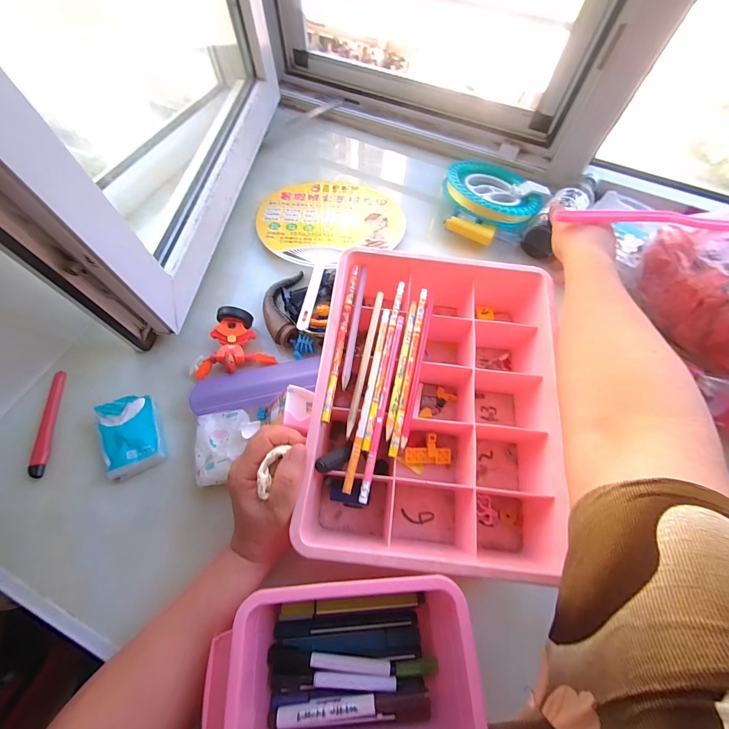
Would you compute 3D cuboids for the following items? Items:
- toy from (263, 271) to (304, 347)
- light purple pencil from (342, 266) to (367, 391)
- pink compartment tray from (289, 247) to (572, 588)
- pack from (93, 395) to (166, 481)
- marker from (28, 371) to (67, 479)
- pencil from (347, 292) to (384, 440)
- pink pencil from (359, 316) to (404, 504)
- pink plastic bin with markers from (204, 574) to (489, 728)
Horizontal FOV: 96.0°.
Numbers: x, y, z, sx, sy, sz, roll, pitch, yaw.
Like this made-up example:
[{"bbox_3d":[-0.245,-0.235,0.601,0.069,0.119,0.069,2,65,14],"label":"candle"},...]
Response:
[{"bbox_3d":[-0.106,-0.075,0.431,0.047,0.020,0.118,-5,54,-3],"label":"toy"},{"bbox_3d":[-0.009,-0.046,0.344,0.008,0.011,0.153,8,67,2],"label":"light purple pencil"},{"bbox_3d":[0.073,0.035,0.348,0.231,0.088,0.304,6,67,1],"label":"pink compartment tray"},{"bbox_3d":[-0.248,0.075,0.348,0.056,0.021,0.083,-18,67,-9],"label":"pack"},{"bbox_3d":[-0.349,0.062,0.361,0.014,0.008,0.119,-10,66,-6],"label":"marker"},{"bbox_3d":[0.001,-0.007,0.332,0.008,0.005,0.160,12,68,4],"label":"pencil"},{"bbox_3d":[0.019,0.034,0.316,0.008,0.004,0.186,12,68,4],"label":"pink pencil"},{"bbox_3d":[-0.014,0.237,0.256,0.182,0.093,0.124,-3,66,-3],"label":"pink plastic bin with markers"}]

